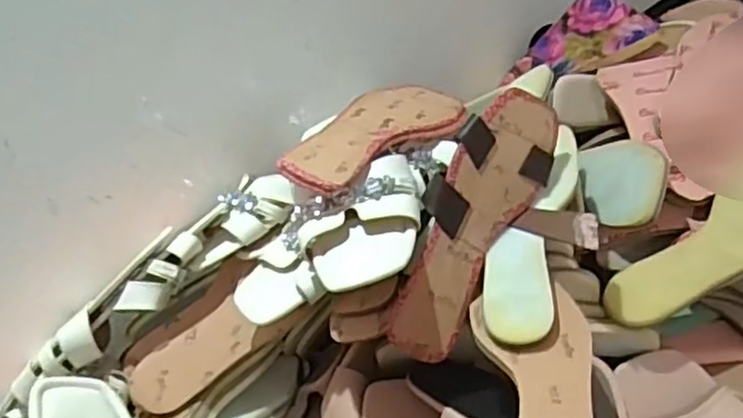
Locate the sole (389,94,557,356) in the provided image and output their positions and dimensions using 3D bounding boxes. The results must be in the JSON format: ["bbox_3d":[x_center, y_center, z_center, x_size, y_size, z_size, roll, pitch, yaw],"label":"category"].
[{"bbox_3d":[0.082,0.006,0.571,0.233,0.081,0.014,-59,16,-13],"label":"sole"}]

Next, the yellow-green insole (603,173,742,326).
[{"bbox_3d":[0.307,0.022,0.601,0.247,0.023,0.080,-34,32,-10],"label":"yellow-green insole"}]

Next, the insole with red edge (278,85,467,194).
[{"bbox_3d":[0.001,-0.068,0.634,0.084,0.022,0.222,32,39,24],"label":"insole with red edge"}]

